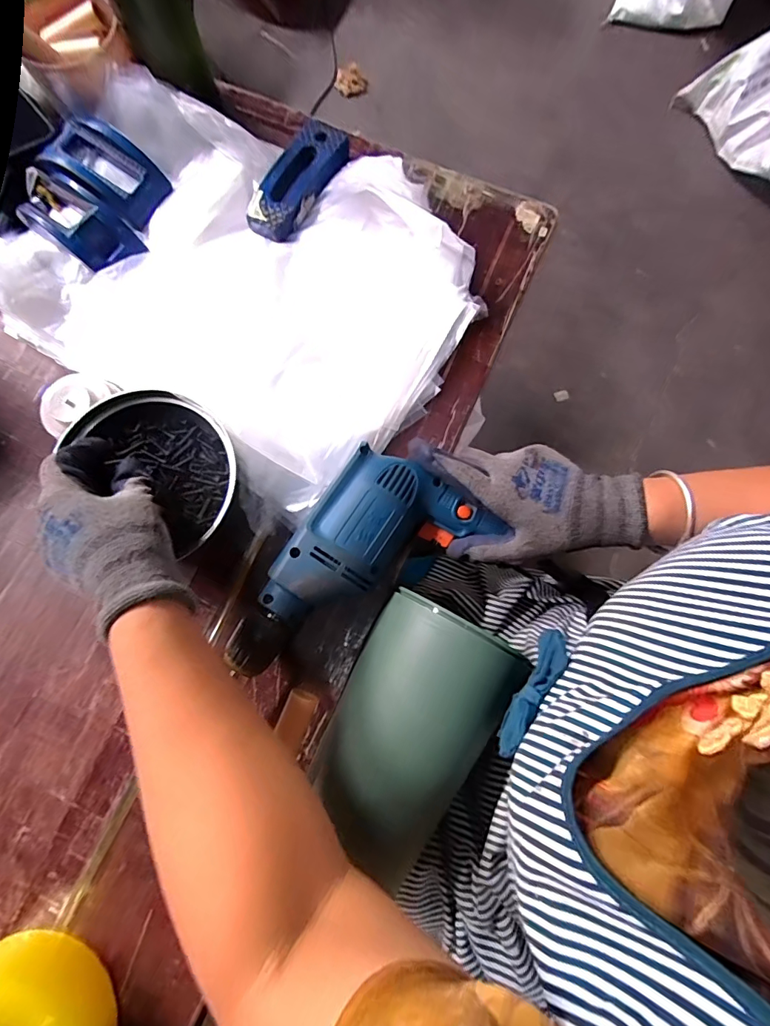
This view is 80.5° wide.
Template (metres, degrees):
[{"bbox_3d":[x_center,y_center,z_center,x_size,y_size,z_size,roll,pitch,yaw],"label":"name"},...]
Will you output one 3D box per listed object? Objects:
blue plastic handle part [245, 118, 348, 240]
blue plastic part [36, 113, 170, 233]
[{"bbox_3d":[-0.091,-0.358,0.485,0.059,0.030,0.150,29,81,5],"label":"blue plastic handle part"},{"bbox_3d":[-0.294,-0.360,0.479,0.113,0.040,0.077,34,81,6],"label":"blue plastic part"}]

